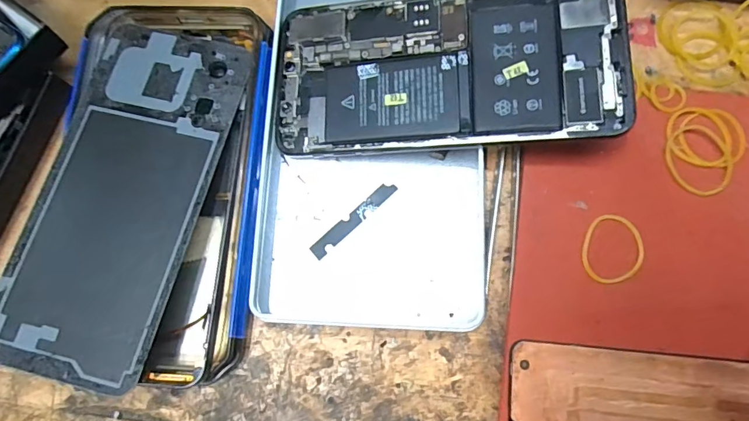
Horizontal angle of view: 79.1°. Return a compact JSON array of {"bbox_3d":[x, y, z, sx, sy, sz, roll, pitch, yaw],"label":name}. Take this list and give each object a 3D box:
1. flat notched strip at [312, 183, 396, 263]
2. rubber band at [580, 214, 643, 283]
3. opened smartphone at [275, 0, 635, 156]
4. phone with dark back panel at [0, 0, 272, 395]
[{"bbox_3d":[-0.010,0.004,0.210,0.048,0.004,0.007,-42,87,-8],"label":"flat notched strip"},{"bbox_3d":[0.103,0.017,0.195,0.025,0.004,0.030,16,80,6],"label":"rubber band"},{"bbox_3d":[0.030,-0.065,0.206,0.153,0.004,0.073,-2,79,12],"label":"opened smartphone"},{"bbox_3d":[-0.101,-0.017,0.202,0.097,0.024,0.174,3,79,4],"label":"phone with dark back panel"}]

